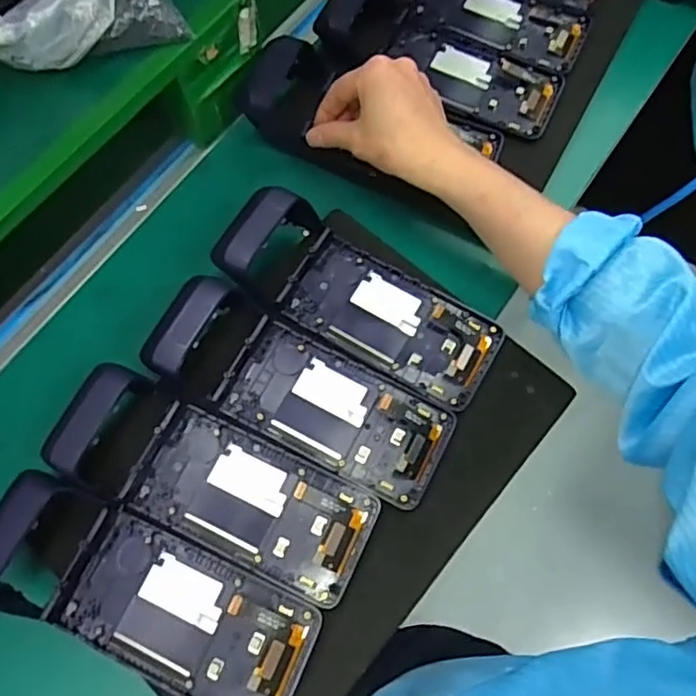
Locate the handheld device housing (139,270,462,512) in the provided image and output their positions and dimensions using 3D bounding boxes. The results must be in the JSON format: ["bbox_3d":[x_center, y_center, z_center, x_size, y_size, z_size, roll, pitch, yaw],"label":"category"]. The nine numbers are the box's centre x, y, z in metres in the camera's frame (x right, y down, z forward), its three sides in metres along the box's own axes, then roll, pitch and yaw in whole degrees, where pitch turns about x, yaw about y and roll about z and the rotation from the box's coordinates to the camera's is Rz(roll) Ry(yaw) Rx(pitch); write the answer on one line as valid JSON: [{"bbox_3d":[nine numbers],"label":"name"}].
[{"bbox_3d":[-0.031,0.029,0.433,0.221,0.046,0.084,28,73,7],"label":"handheld device housing"}]

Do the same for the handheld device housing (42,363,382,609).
[{"bbox_3d":[-0.093,0.093,0.412,0.225,0.038,0.083,26,72,6],"label":"handheld device housing"}]

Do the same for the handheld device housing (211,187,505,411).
[{"bbox_3d":[0.012,-0.043,0.455,0.219,0.042,0.083,28,73,7],"label":"handheld device housing"}]

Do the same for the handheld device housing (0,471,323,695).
[{"bbox_3d":[-0.132,0.163,0.385,0.222,0.042,0.084,22,72,5],"label":"handheld device housing"}]

